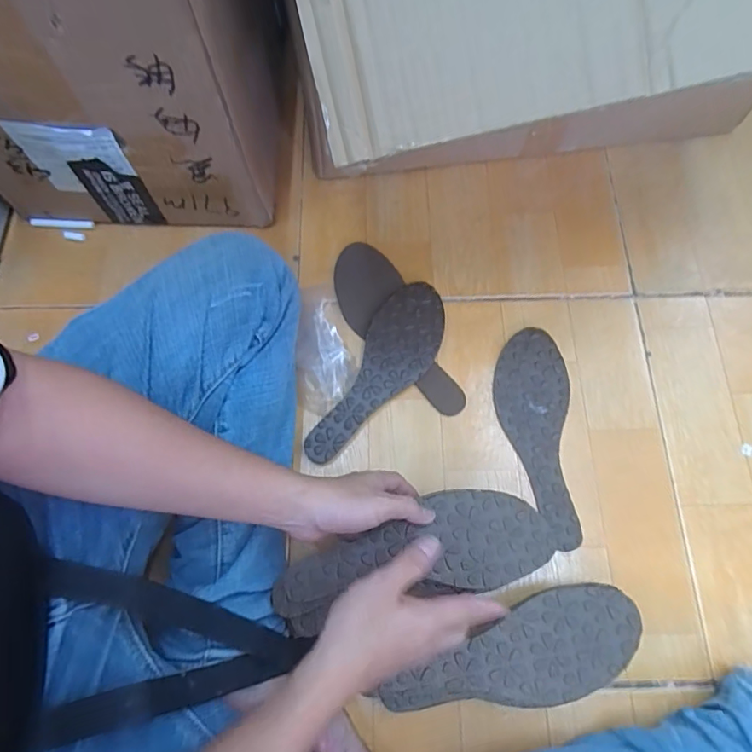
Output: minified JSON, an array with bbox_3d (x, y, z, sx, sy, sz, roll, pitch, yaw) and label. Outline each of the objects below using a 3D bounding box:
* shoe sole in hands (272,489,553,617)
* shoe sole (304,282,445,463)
[{"bbox_3d":[0.031,0.157,0.451,0.242,0.009,0.083,-12,72,-3],"label":"shoe sole in hands"},{"bbox_3d":[0.007,-0.005,0.561,0.076,0.013,0.235,30,74,10],"label":"shoe sole"}]

